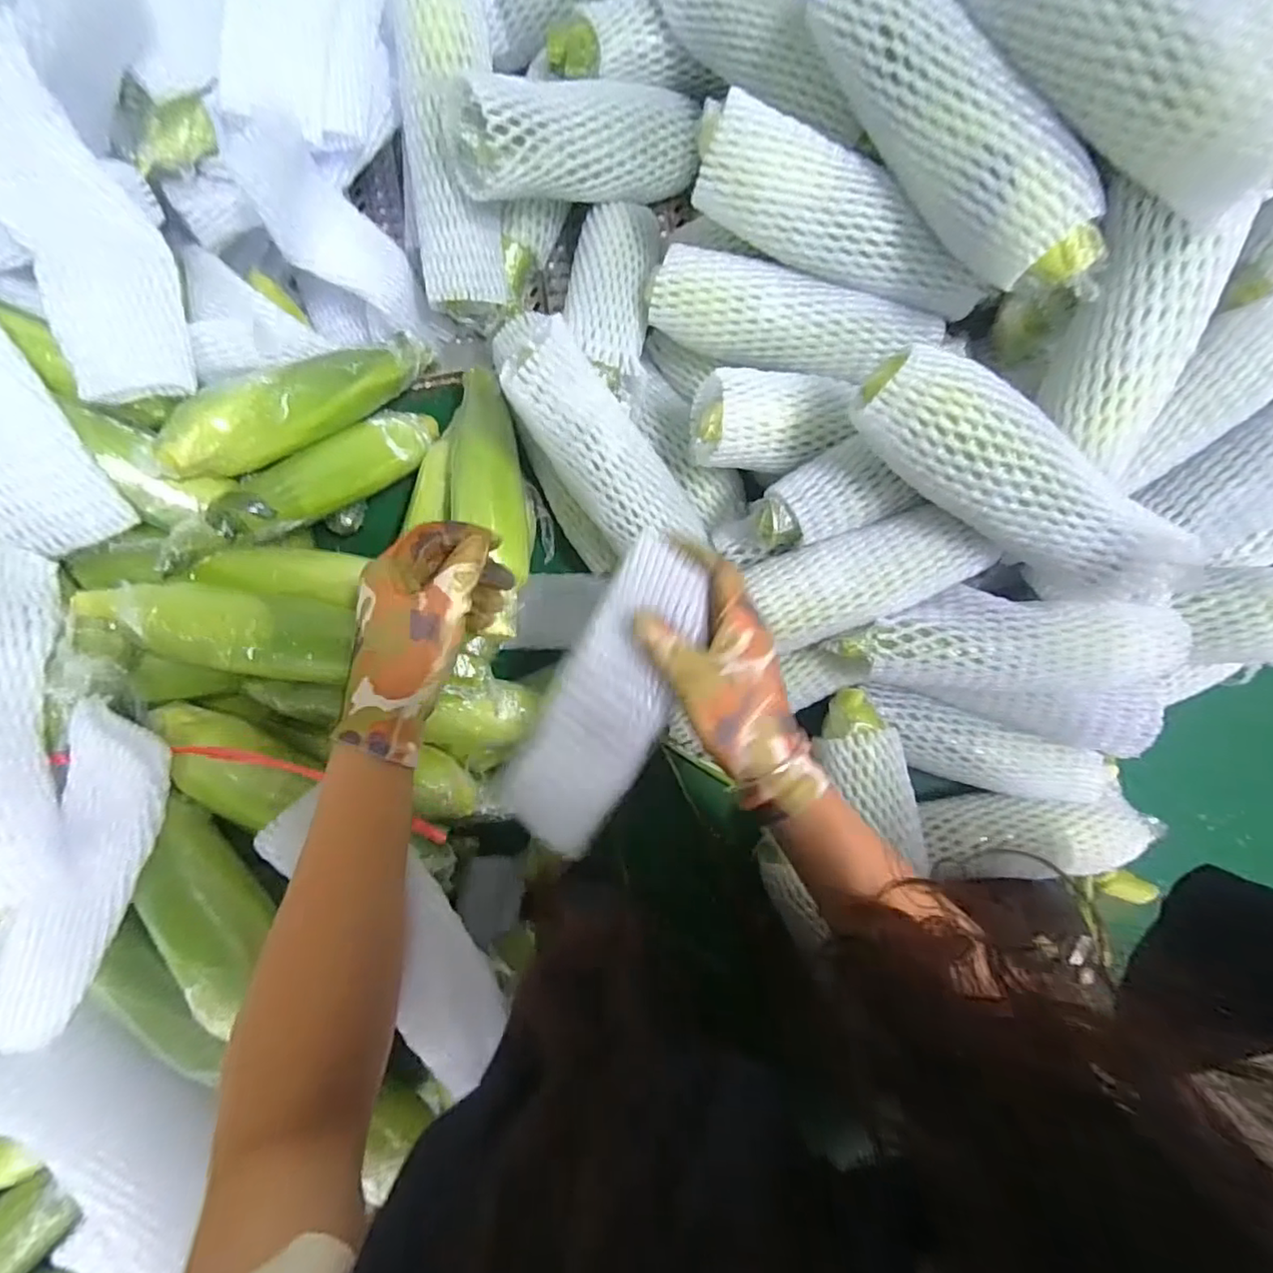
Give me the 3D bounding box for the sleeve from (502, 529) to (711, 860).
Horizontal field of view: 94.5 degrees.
[{"bbox_3d":[-0.021,0.041,0.378,0.083,0.016,0.213,34,106,26],"label":"sleeve"}]

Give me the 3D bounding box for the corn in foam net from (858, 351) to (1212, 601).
[{"bbox_3d":[0.234,-0.099,0.358,0.214,0.049,0.065,28,89,0],"label":"corn in foam net"}]

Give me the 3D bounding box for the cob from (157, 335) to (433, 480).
[{"bbox_3d":[-0.247,-0.184,0.451,0.044,0.045,0.222,44,56,0],"label":"cob"}]

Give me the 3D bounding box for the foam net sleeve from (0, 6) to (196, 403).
[{"bbox_3d":[-0.345,-0.249,0.360,0.073,0.030,0.193,-20,107,-1],"label":"foam net sleeve"}]

